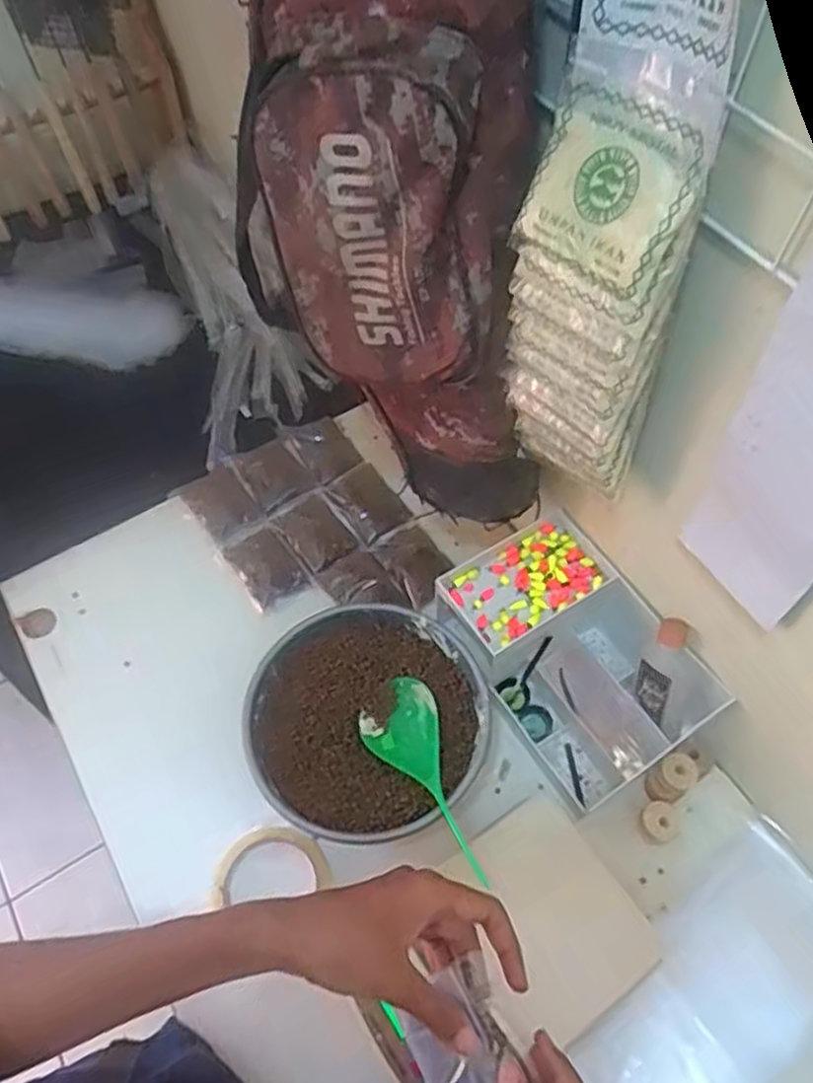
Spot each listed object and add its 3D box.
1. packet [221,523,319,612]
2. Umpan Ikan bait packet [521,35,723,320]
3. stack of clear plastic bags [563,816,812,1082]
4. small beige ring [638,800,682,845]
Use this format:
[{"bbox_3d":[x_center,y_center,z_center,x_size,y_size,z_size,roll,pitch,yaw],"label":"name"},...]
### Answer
[{"bbox_3d":[-0.147,0.022,0.774,0.062,0.011,0.096,-31,63,-17],"label":"packet"},{"bbox_3d":[0.111,-0.192,0.400,0.093,0.107,0.012,39,36,24],"label":"Umpan Ikan bait packet"},{"bbox_3d":[0.237,0.352,0.570,0.273,0.026,0.119,-33,64,-18],"label":"stack of clear plastic bags"},{"bbox_3d":[0.221,0.242,0.643,0.038,0.018,0.032,-24,61,-14],"label":"small beige ring"}]

